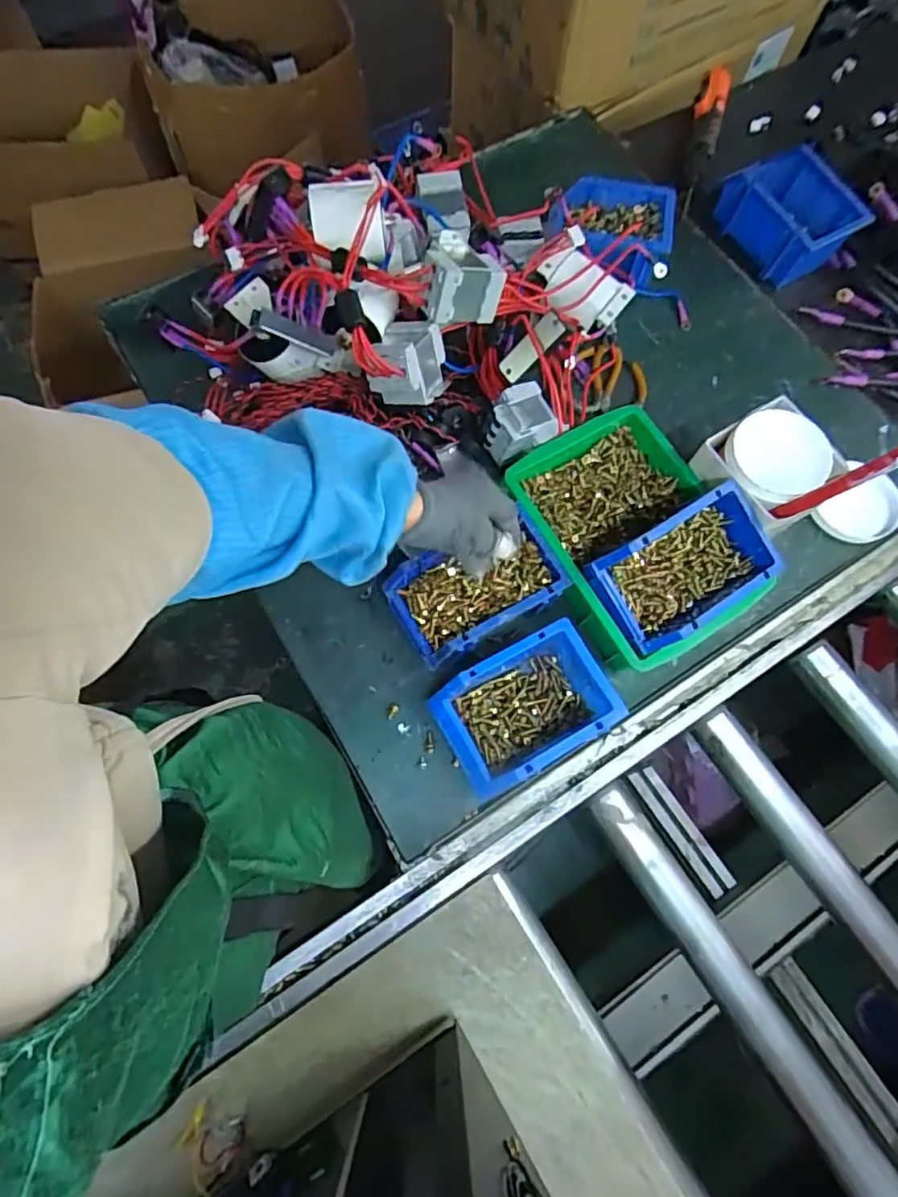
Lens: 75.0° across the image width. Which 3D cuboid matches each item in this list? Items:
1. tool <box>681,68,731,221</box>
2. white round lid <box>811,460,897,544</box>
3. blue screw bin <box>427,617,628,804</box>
[{"bbox_3d":[0.388,-0.704,0.898,0.049,0.047,0.314,17,71,4],"label":"tool"},{"bbox_3d":[0.464,-0.101,0.659,0.083,0.009,0.078,0,98,3],"label":"white round lid"},{"bbox_3d":[0.073,0.108,0.569,0.157,0.072,0.109,-26,74,-10],"label":"blue screw bin"}]

